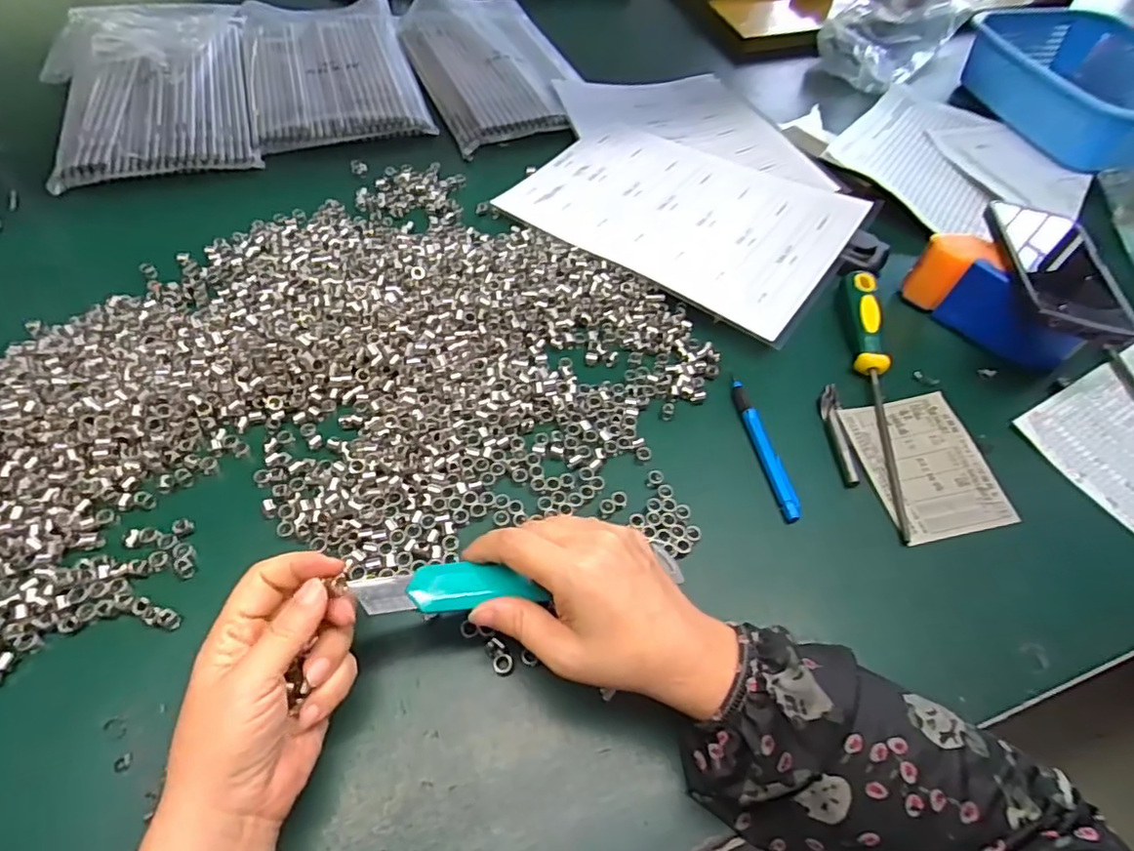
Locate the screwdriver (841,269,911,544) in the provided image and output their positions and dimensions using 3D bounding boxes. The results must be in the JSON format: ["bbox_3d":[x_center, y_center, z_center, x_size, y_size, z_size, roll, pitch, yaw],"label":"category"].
[{"bbox_3d":[0.237,-0.033,0.452,0.023,0.022,0.241,8,55,2],"label":"screwdriver"}]

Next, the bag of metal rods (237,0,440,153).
[{"bbox_3d":[-0.281,-0.431,0.706,0.180,0.015,0.318,-15,57,-13],"label":"bag of metal rods"}]

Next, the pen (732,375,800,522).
[{"bbox_3d":[0.140,0.013,0.426,0.010,0.010,0.118,-7,56,-8],"label":"pen"}]

